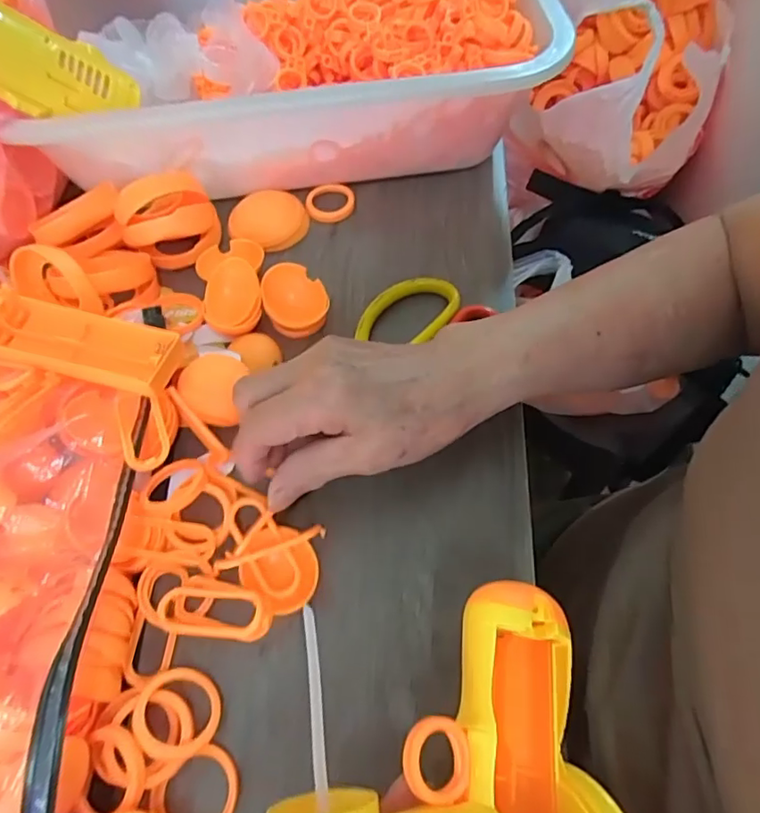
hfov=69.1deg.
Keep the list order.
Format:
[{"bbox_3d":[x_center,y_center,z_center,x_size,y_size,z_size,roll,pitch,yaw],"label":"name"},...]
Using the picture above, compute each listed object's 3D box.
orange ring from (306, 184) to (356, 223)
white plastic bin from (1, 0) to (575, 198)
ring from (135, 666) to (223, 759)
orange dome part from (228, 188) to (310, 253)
[{"bbox_3d":[-0.037,-0.150,0.402,0.035,0.007,0.036,-1,60,1],"label":"orange ring"},{"bbox_3d":[-0.078,-0.284,0.427,0.347,0.081,0.296,-7,60,-2],"label":"white plastic bin"},{"bbox_3d":[-0.086,0.130,0.235,0.035,0.005,0.034,17,40,-15],"label":"ring"},{"bbox_3d":[-0.079,-0.132,0.391,0.055,0.010,0.050,-1,60,1],"label":"orange dome part"}]

